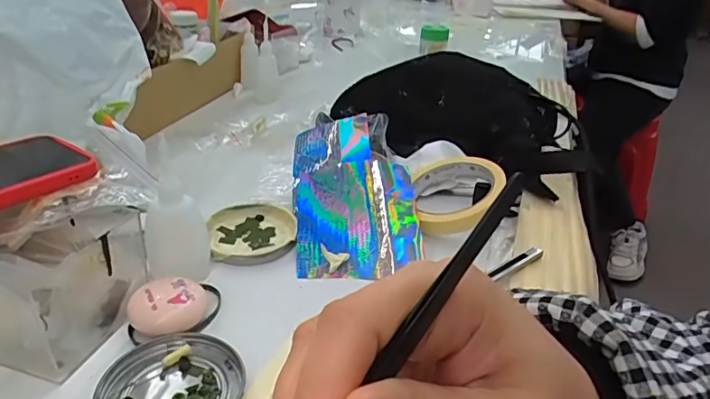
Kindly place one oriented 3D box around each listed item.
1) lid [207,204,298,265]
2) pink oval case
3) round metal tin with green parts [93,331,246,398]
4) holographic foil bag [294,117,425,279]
[{"bbox_3d":[-0.087,0.027,0.437,0.072,0.011,0.080,-5,31,-15],"label":"lid"},{"bbox_3d":[-0.123,0.072,0.338,0.046,0.023,0.039,5,29,2],"label":"pink oval case"},{"bbox_3d":[-0.106,0.107,0.294,0.076,0.010,0.076,2,29,-1],"label":"round metal tin with green parts"},{"bbox_3d":[-0.002,-0.013,0.459,0.104,0.022,0.184,-7,48,-3],"label":"holographic foil bag"}]

